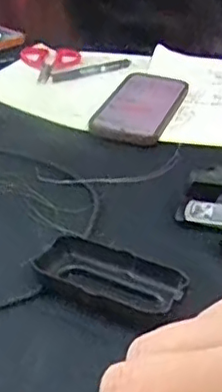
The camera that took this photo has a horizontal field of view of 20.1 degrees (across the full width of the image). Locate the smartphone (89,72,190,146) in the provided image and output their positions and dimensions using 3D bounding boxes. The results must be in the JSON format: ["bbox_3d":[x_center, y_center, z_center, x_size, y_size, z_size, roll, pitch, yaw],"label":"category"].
[{"bbox_3d":[0.035,-0.109,0.742,0.081,0.011,0.178,12,33,16],"label":"smartphone"}]

